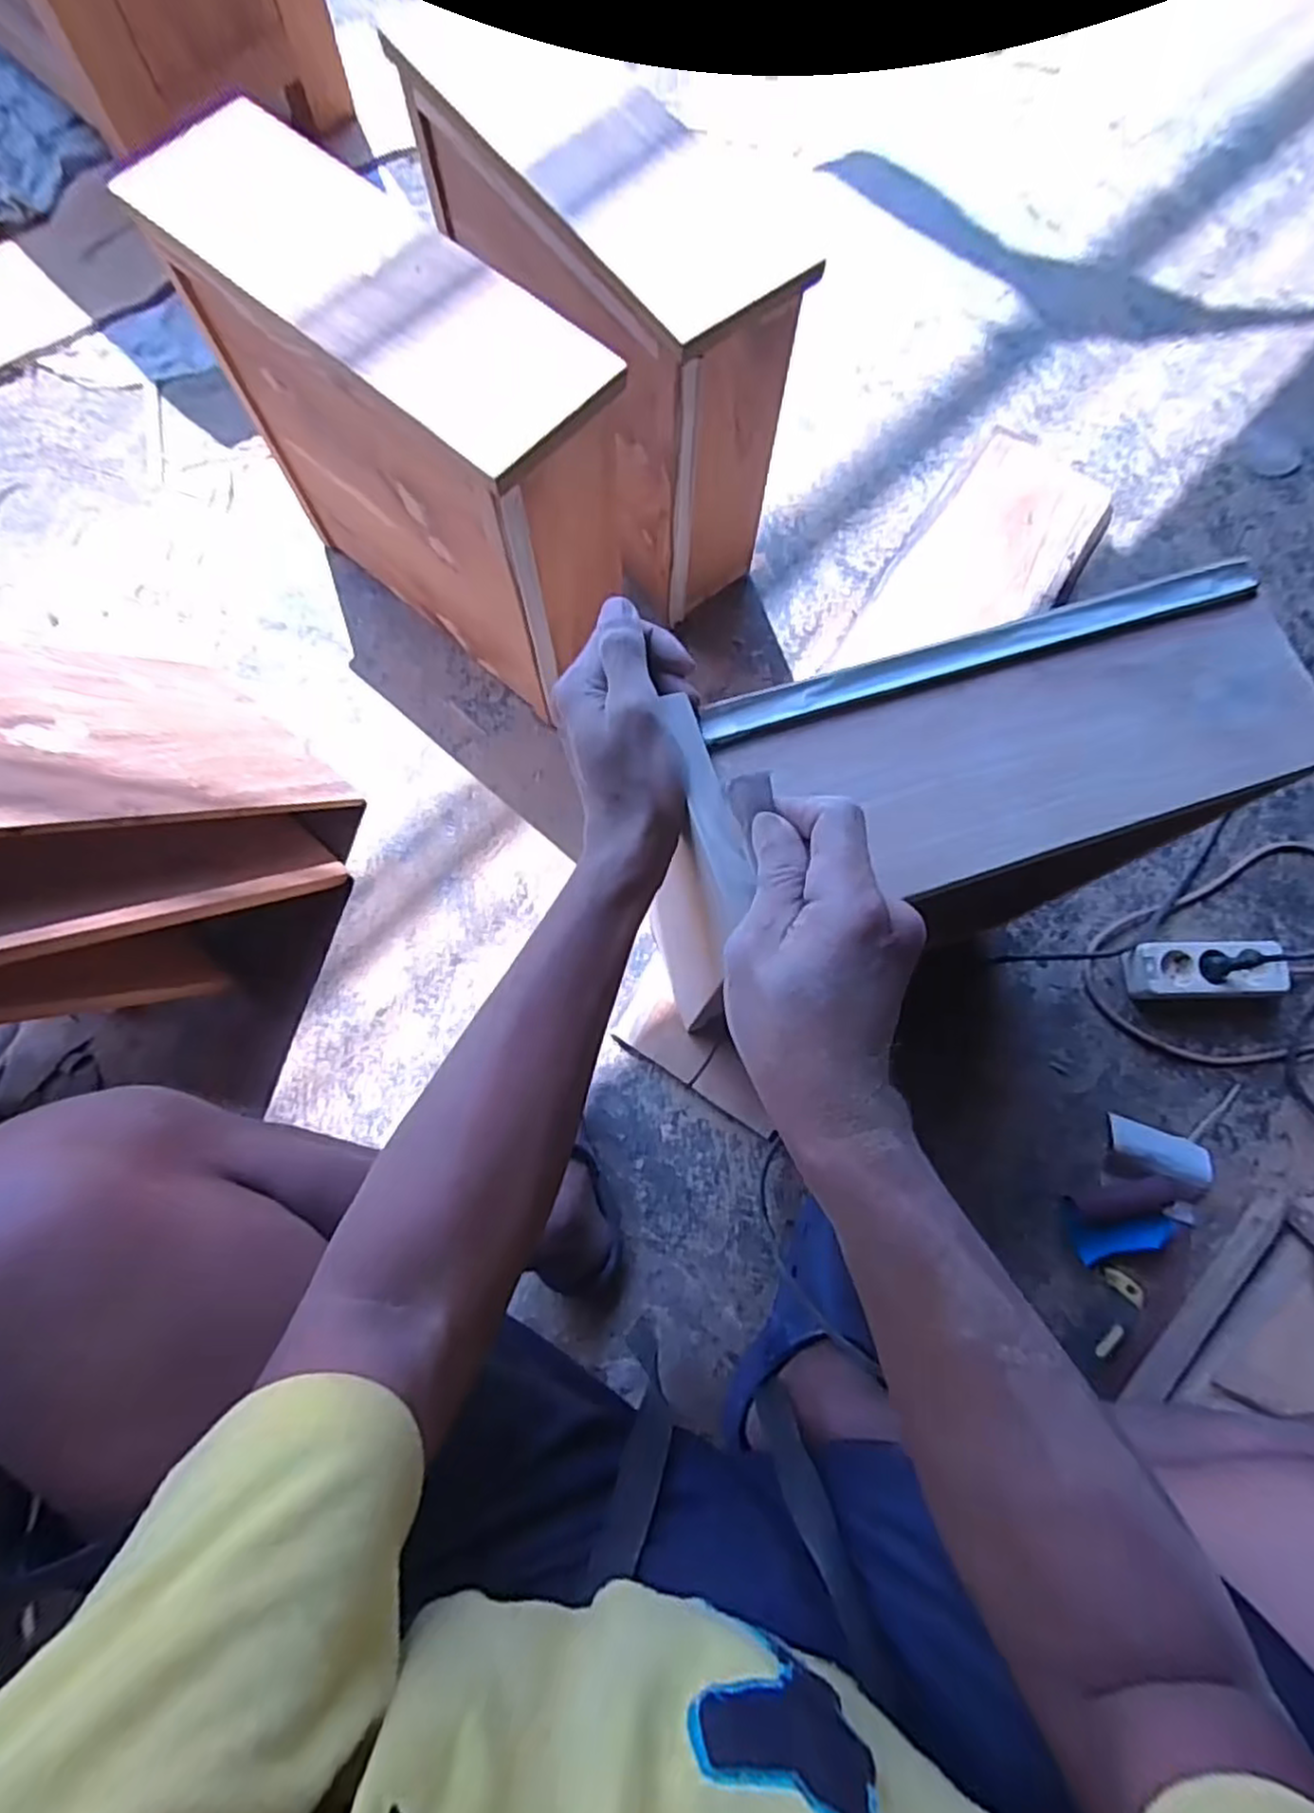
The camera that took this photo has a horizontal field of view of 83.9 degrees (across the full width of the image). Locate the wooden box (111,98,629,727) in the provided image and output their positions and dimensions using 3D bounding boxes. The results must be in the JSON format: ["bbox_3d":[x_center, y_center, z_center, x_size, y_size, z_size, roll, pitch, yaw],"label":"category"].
[{"bbox_3d":[-0.227,-0.435,0.718,0.412,0.355,0.151,39,79,9],"label":"wooden box"}]

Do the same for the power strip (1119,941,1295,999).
[{"bbox_3d":[0.592,0.069,0.791,0.157,0.044,0.062,-2,76,0],"label":"power strip"}]

